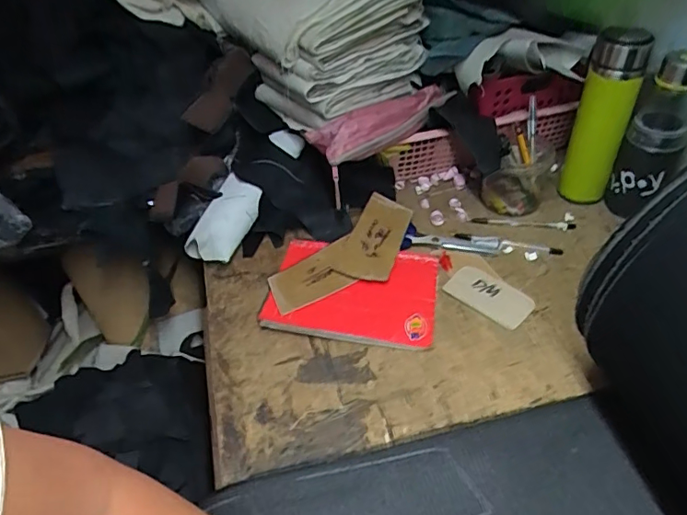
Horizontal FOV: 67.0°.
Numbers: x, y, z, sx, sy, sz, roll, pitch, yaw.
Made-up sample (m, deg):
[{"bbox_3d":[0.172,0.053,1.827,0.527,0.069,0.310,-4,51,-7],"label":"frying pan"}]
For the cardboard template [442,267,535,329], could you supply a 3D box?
[{"bbox_3d":[0.176,0.045,0.624,0.098,0.004,0.058,31,54,29],"label":"cardboard template"}]

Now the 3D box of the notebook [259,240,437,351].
[{"bbox_3d":[0.013,0.040,0.634,0.196,0.024,0.142,4,44,10],"label":"notebook"}]

